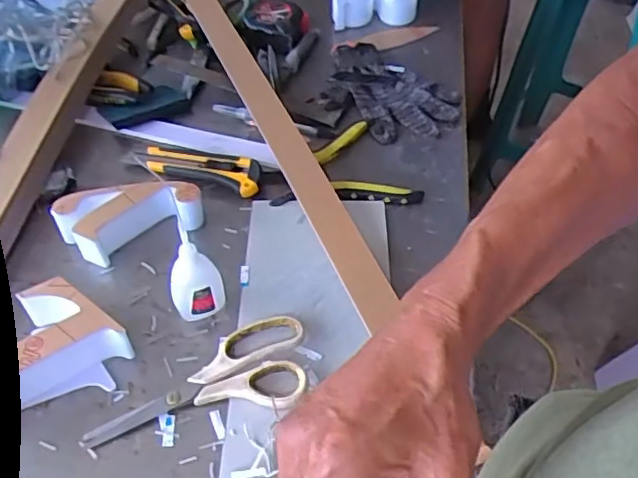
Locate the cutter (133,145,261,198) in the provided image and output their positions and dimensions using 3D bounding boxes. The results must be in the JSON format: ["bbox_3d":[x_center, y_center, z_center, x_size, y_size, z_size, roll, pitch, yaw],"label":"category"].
[{"bbox_3d":[-0.130,-0.080,0.688,0.142,0.029,0.037,17,50,14],"label":"cutter"}]

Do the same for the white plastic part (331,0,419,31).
[{"bbox_3d":[0.083,-0.347,0.920,0.128,0.045,0.063,-14,50,-13],"label":"white plastic part"}]

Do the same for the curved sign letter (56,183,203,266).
[{"bbox_3d":[-0.186,-0.023,0.627,0.129,0.047,0.059,-24,53,-20],"label":"curved sign letter"}]

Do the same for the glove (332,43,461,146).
[{"bbox_3d":[0.094,-0.192,0.792,0.126,0.019,0.181,-18,52,-18],"label":"glove"}]

